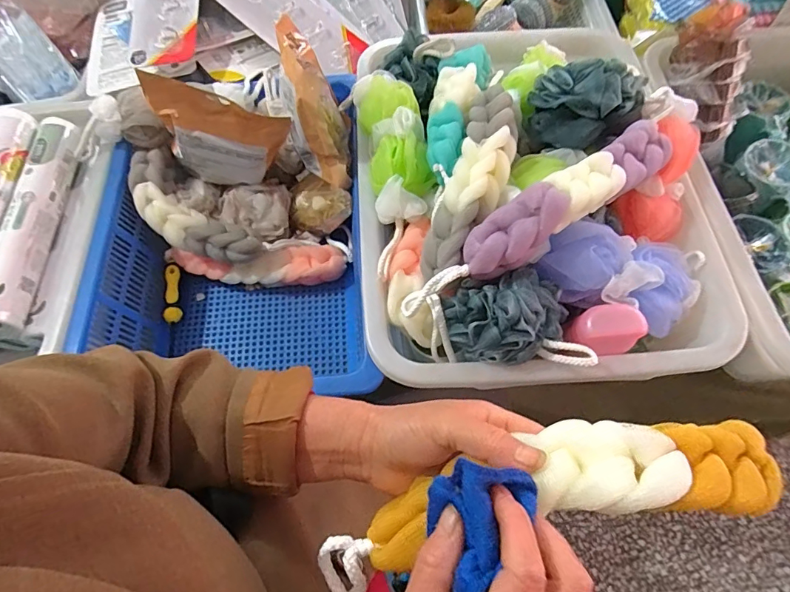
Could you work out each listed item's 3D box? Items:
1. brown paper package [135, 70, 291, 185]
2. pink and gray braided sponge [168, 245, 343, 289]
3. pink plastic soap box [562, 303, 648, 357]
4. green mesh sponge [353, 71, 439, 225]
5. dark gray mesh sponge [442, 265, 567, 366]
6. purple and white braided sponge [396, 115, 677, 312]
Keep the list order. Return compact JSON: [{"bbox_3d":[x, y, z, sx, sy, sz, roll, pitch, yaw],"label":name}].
[{"bbox_3d":[-0.245,-0.218,0.625,0.174,0.149,0.050,13,50,-18],"label":"brown paper package"},{"bbox_3d":[-0.199,-0.044,0.671,0.250,0.049,0.061,-5,65,0],"label":"pink and gray braided sponge"},{"bbox_3d":[0.217,0.036,0.471,0.073,0.043,0.049,-15,73,16],"label":"pink plastic soap box"},{"bbox_3d":[-0.002,-0.196,0.554,0.076,0.058,0.220,-11,65,-2],"label":"green mesh sponge"},{"bbox_3d":[0.114,0.026,0.473,0.116,0.087,0.087,-17,66,-5],"label":"dark gray mesh sponge"},{"bbox_3d":[0.156,-0.086,0.471,0.344,0.083,0.062,-33,68,-12],"label":"purple and white braided sponge"}]

